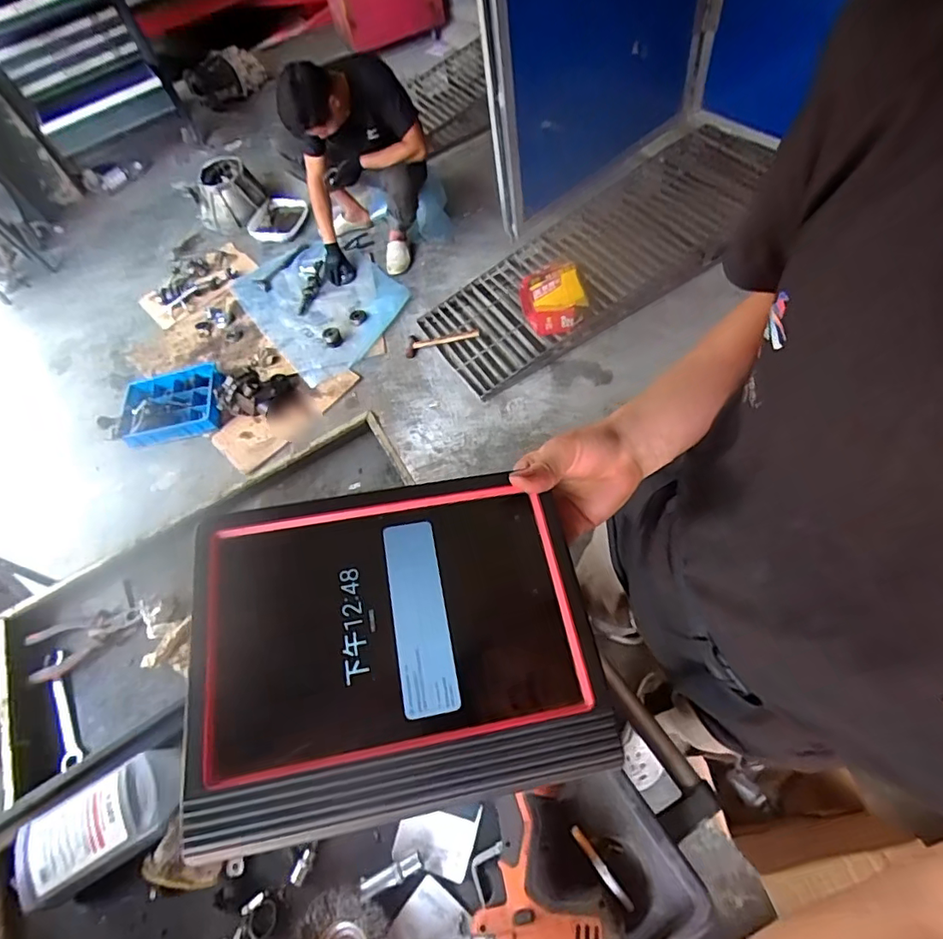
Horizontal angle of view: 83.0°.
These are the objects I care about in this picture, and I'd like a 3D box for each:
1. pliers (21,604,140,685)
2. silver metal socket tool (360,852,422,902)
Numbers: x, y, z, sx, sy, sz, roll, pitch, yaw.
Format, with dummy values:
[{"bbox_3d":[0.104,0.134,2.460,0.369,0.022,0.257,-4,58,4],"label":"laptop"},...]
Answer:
[{"bbox_3d":[-0.583,0.252,0.807,0.155,0.022,0.075,-27,63,-13],"label":"pliers"},{"bbox_3d":[-0.072,0.365,0.480,0.055,0.012,0.016,-22,58,-4],"label":"silver metal socket tool"}]

